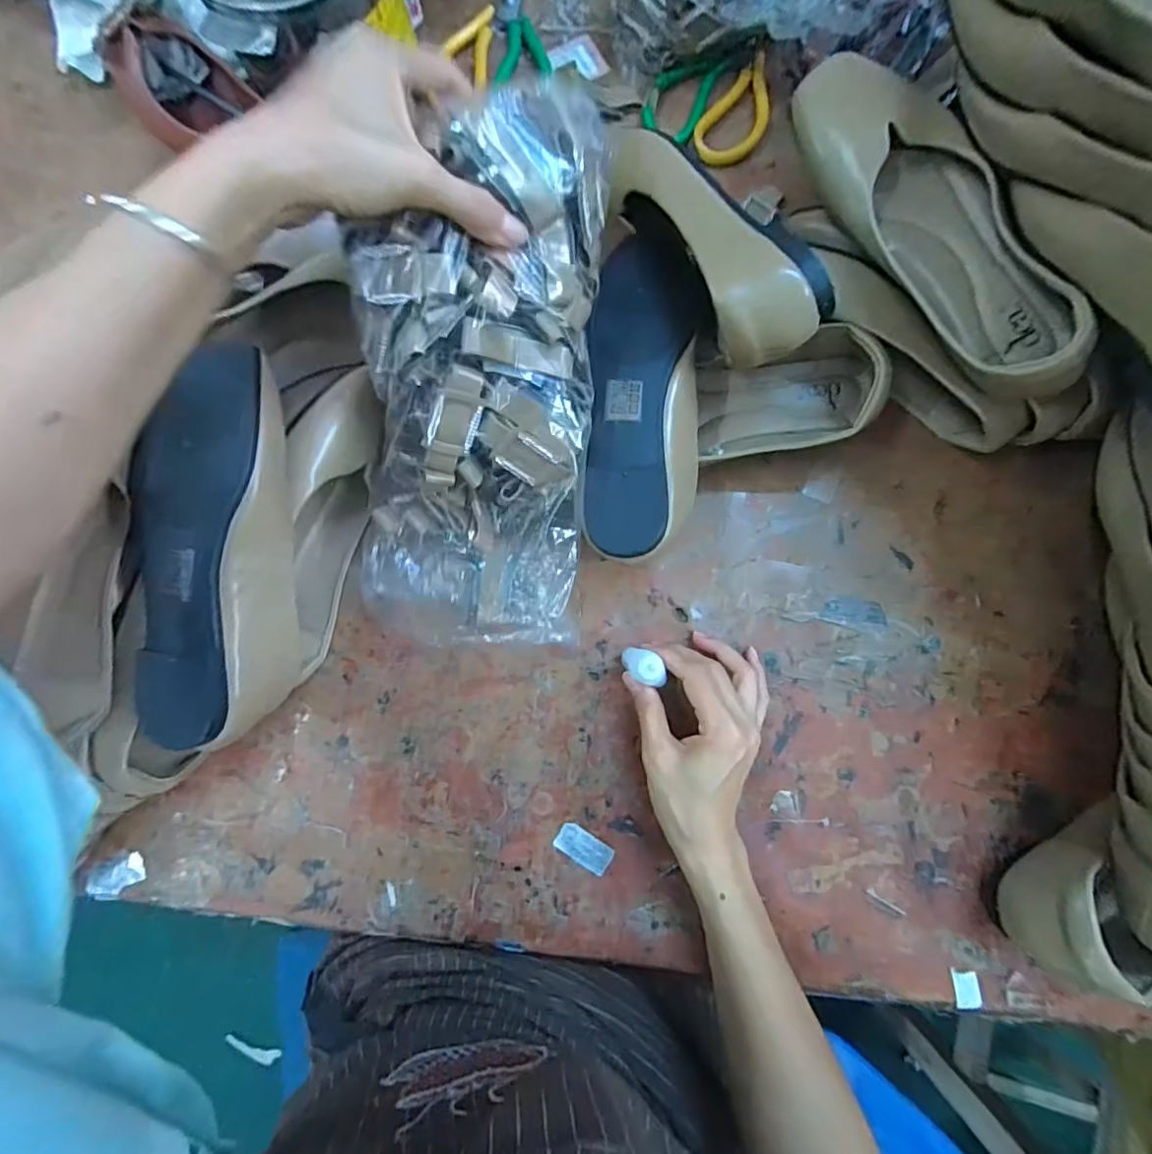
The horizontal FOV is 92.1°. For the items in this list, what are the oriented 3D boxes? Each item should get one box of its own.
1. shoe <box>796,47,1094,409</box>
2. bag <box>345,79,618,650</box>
[{"bbox_3d":[0.219,-0.210,0.338,0.081,0.060,0.237,-30,82,-2],"label":"shoe"},{"bbox_3d":[-0.057,-0.096,0.347,0.140,0.075,0.320,14,123,3],"label":"bag"}]

